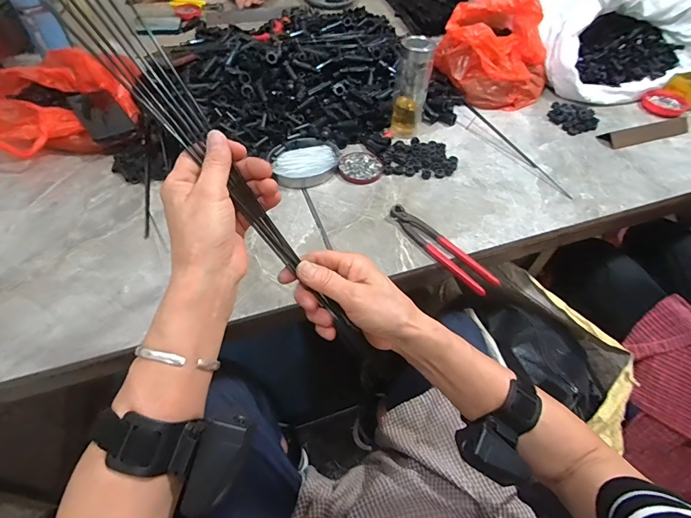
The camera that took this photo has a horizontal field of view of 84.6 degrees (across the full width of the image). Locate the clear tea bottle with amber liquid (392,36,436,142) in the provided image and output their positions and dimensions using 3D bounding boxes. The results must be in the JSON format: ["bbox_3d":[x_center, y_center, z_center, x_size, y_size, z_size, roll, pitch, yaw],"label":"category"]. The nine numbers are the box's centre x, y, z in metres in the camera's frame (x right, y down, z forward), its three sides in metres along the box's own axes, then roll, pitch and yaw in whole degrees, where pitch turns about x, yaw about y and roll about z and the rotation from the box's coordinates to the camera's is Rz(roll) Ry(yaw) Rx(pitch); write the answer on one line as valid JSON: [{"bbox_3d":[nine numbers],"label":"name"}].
[{"bbox_3d":[0.128,-0.334,0.745,0.061,0.178,0.076,11,52,5],"label":"clear tea bottle with amber liquid"}]

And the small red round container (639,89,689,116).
[{"bbox_3d":[0.755,-0.370,0.897,0.079,0.026,0.087,-30,58,-24],"label":"small red round container"}]

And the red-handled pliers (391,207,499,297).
[{"bbox_3d":[0.148,-0.020,0.595,0.042,0.021,0.200,-30,59,-24],"label":"red-handled pliers"}]

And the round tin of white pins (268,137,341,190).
[{"bbox_3d":[-0.072,-0.183,0.709,0.133,0.027,0.102,-21,56,-19],"label":"round tin of white pins"}]

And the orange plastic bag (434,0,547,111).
[{"bbox_3d":[0.358,-0.487,0.888,0.248,0.159,0.259,30,56,19],"label":"orange plastic bag"}]

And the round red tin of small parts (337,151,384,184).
[{"bbox_3d":[0.028,-0.171,0.714,0.081,0.011,0.080,2,52,-2],"label":"round red tin of small parts"}]

